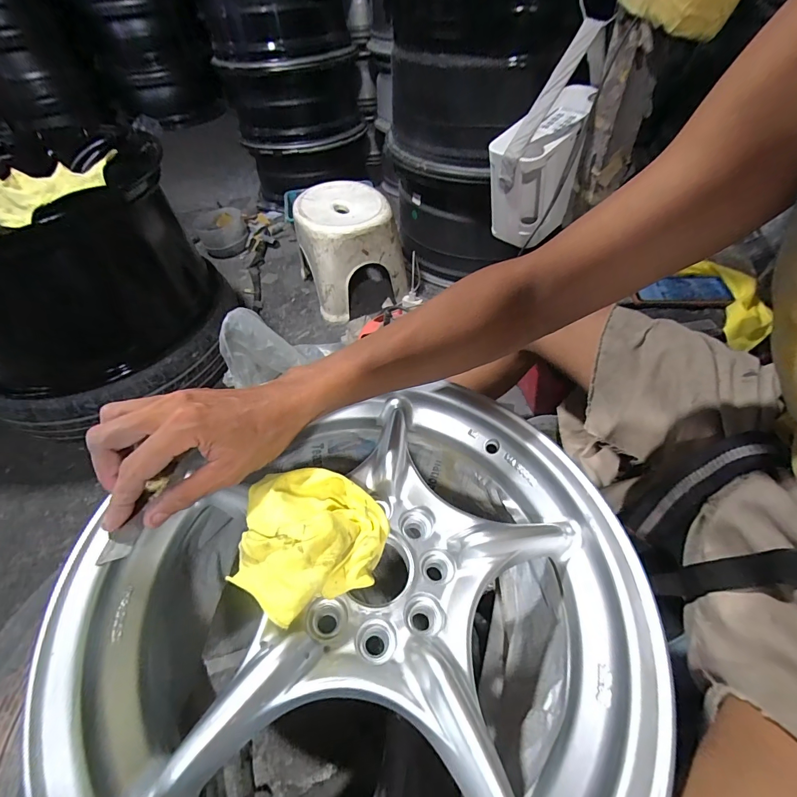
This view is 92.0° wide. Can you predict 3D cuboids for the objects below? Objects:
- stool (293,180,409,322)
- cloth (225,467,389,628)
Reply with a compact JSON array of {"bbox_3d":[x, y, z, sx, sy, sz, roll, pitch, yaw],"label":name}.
[{"bbox_3d":[-0.125,-0.387,1.005,0.230,0.250,0.225,-19,52,-13],"label":"stool"},{"bbox_3d":[-0.069,0.098,0.284,0.111,0.042,0.103,27,56,22],"label":"cloth"}]

